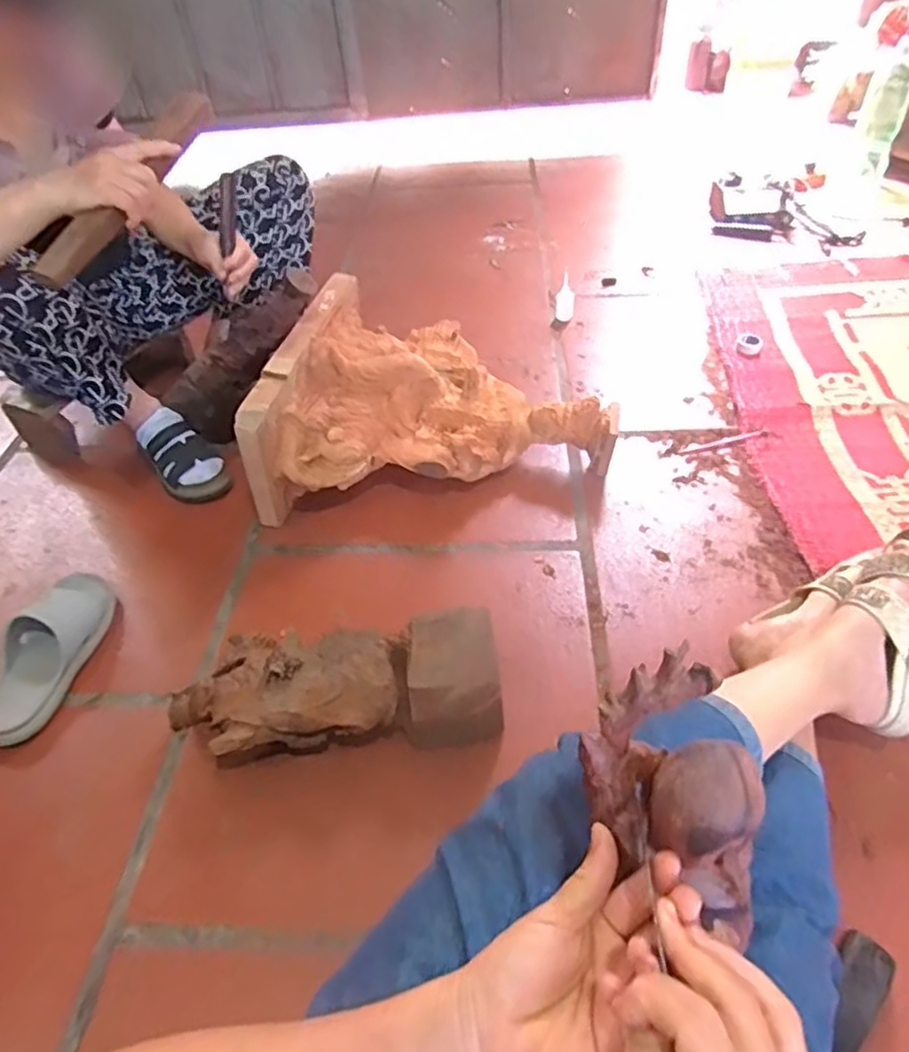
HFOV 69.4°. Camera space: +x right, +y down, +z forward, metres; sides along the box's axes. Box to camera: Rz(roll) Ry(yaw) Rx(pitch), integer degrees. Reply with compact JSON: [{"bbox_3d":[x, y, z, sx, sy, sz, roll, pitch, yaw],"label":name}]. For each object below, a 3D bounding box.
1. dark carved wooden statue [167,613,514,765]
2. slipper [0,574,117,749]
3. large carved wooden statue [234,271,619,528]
[{"bbox_3d":[-0.136,0.199,0.763,0.374,0.090,0.145,-5,46,-1],"label":"dark carved wooden statue"},{"bbox_3d":[-0.532,0.163,0.856,0.101,0.056,0.247,5,48,11],"label":"slipper"},{"bbox_3d":[-0.028,-0.218,1.069,0.545,0.216,0.364,-2,46,2],"label":"large carved wooden statue"}]

